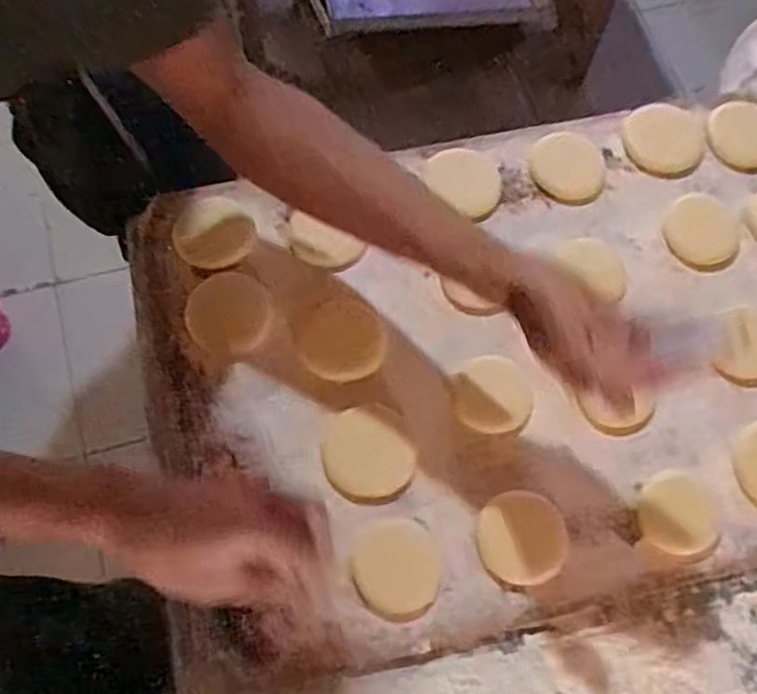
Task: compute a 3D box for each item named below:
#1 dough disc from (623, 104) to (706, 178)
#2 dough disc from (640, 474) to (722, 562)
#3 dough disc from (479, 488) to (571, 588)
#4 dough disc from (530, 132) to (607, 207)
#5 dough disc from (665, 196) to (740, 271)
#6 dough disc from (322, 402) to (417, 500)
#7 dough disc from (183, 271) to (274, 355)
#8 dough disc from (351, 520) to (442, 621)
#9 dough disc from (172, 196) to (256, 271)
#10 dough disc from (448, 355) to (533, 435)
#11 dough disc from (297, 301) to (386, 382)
[{"bbox_3d":[0.270,-0.198,0.698,0.075,0.005,0.078,0,69,-1],"label":"dough disc"},{"bbox_3d":[0.233,0.134,0.574,0.056,0.010,0.062,-14,70,-6],"label":"dough disc"},{"bbox_3d":[0.111,0.147,0.569,0.067,0.005,0.067,0,69,-1],"label":"dough disc"},{"bbox_3d":[0.175,-0.164,0.681,0.069,0.015,0.066,0,69,-1],"label":"dough disc"},{"bbox_3d":[0.292,-0.104,0.667,0.063,0.007,0.071,8,69,2],"label":"dough disc"},{"bbox_3d":[-0.008,0.083,0.585,0.069,0.006,0.072,0,69,-1],"label":"dough disc"},{"bbox_3d":[-0.128,-0.030,0.624,0.069,0.004,0.072,0,69,-1],"label":"dough disc"},{"bbox_3d":[0.014,0.167,0.554,0.064,0.009,0.069,0,69,-1],"label":"dough disc"},{"bbox_3d":[-0.145,-0.100,0.645,0.065,0.012,0.067,0,69,-1],"label":"dough disc"},{"bbox_3d":[0.093,0.039,0.608,0.065,0.004,0.063,0,69,-1],"label":"dough disc"},{"bbox_3d":[-0.031,-0.005,0.611,0.068,0.012,0.068,0,69,-1],"label":"dough disc"}]

